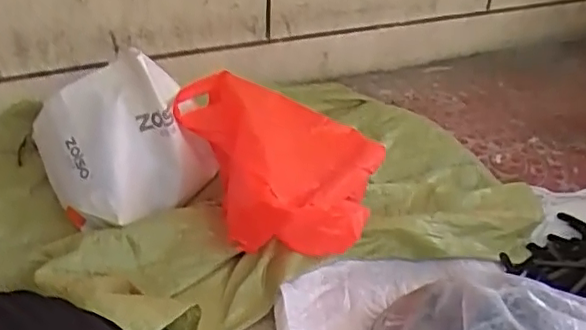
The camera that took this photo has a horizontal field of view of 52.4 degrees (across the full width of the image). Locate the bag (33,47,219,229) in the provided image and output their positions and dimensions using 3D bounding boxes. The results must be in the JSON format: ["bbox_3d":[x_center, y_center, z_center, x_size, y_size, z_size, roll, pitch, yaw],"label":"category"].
[{"bbox_3d":[-0.292,-0.048,0.961,0.247,0.223,0.219,18,39,20],"label":"bag"}]

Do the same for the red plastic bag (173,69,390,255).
[{"bbox_3d":[-0.012,-0.018,0.955,0.260,0.132,0.328,-16,40,-23],"label":"red plastic bag"}]

